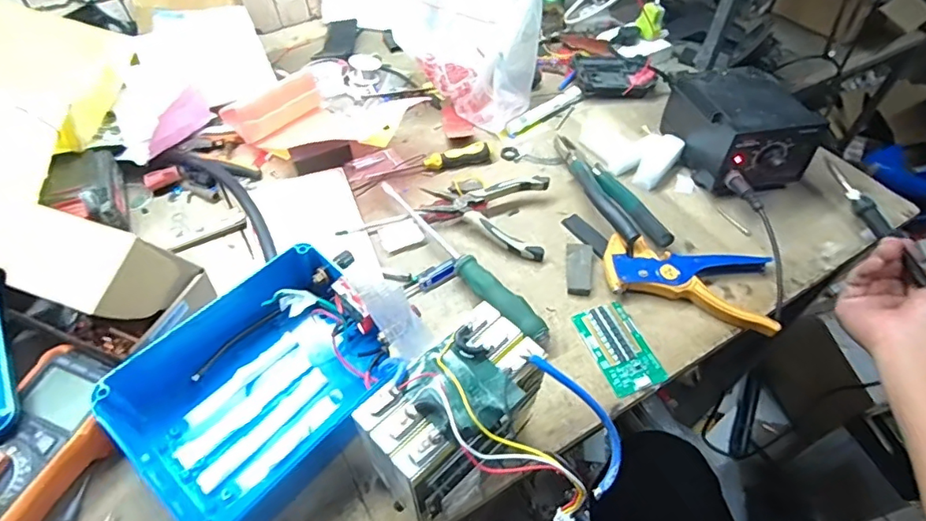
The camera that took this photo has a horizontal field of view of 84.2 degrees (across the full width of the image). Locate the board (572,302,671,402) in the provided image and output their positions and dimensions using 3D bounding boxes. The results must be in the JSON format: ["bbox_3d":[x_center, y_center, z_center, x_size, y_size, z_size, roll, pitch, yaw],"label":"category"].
[{"bbox_3d":[0.147,0.080,0.482,0.054,0.006,0.088,-17,55,-13],"label":"board"}]

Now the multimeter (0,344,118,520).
[{"bbox_3d":[-0.334,0.158,0.395,0.090,0.045,0.173,16,55,11],"label":"multimeter"}]

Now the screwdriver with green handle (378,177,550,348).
[{"bbox_3d":[-0.007,-0.004,0.534,0.030,0.031,0.257,-33,60,-23],"label":"screwdriver with green handle"}]

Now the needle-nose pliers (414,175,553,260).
[{"bbox_3d":[0.023,-0.053,0.571,0.138,0.031,0.101,7,54,4],"label":"needle-nose pliers"}]

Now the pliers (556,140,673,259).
[{"bbox_3d":[0.165,-0.089,0.588,0.063,0.037,0.196,-14,55,-11],"label":"pliers"}]

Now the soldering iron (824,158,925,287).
[{"bbox_3d":[0.444,-0.050,0.555,0.013,0.018,0.158,-12,59,-9],"label":"soldering iron"}]

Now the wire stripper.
[{"bbox_3d":[0.226,0.018,0.519,0.162,0.021,0.087,11,54,8],"label":"wire stripper"}]

